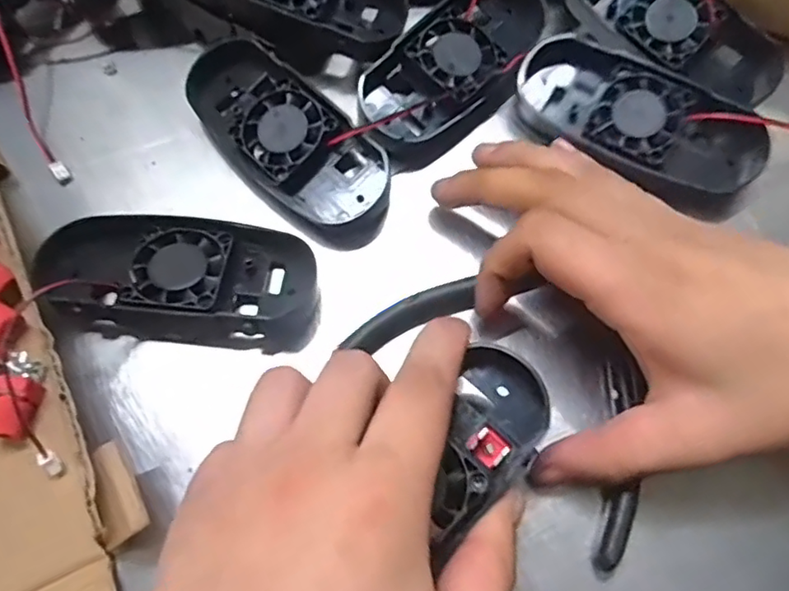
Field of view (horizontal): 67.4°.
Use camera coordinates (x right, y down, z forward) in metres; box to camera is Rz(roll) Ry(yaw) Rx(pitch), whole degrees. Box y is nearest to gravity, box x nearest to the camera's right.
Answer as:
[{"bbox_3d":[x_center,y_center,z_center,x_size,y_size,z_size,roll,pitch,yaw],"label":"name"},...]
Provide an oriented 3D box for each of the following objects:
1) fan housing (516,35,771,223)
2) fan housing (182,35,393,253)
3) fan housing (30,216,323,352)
[{"bbox_3d":[0.113,-0.081,0.279,0.115,0.023,0.050,32,73,12],"label":"fan housing"},{"bbox_3d":[-0.052,-0.073,0.281,0.119,0.028,0.050,40,75,15],"label":"fan housing"},{"bbox_3d":[-0.091,-0.007,0.252,0.113,0.026,0.052,7,69,4],"label":"fan housing"}]

